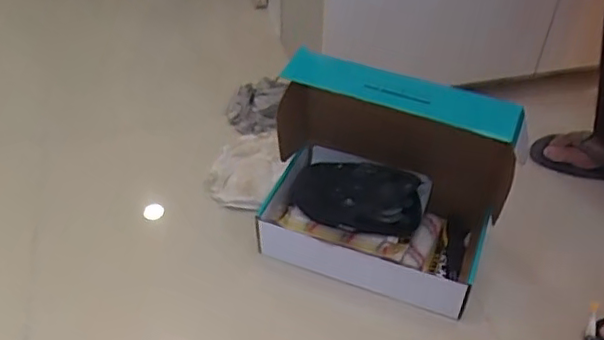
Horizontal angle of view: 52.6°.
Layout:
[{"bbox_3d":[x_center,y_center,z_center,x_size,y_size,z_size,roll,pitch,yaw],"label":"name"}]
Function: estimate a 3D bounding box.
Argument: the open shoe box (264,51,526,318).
[{"bbox_3d":[0.115,0.009,0.858,0.321,0.277,0.214,15,44,14],"label":"open shoe box"}]

